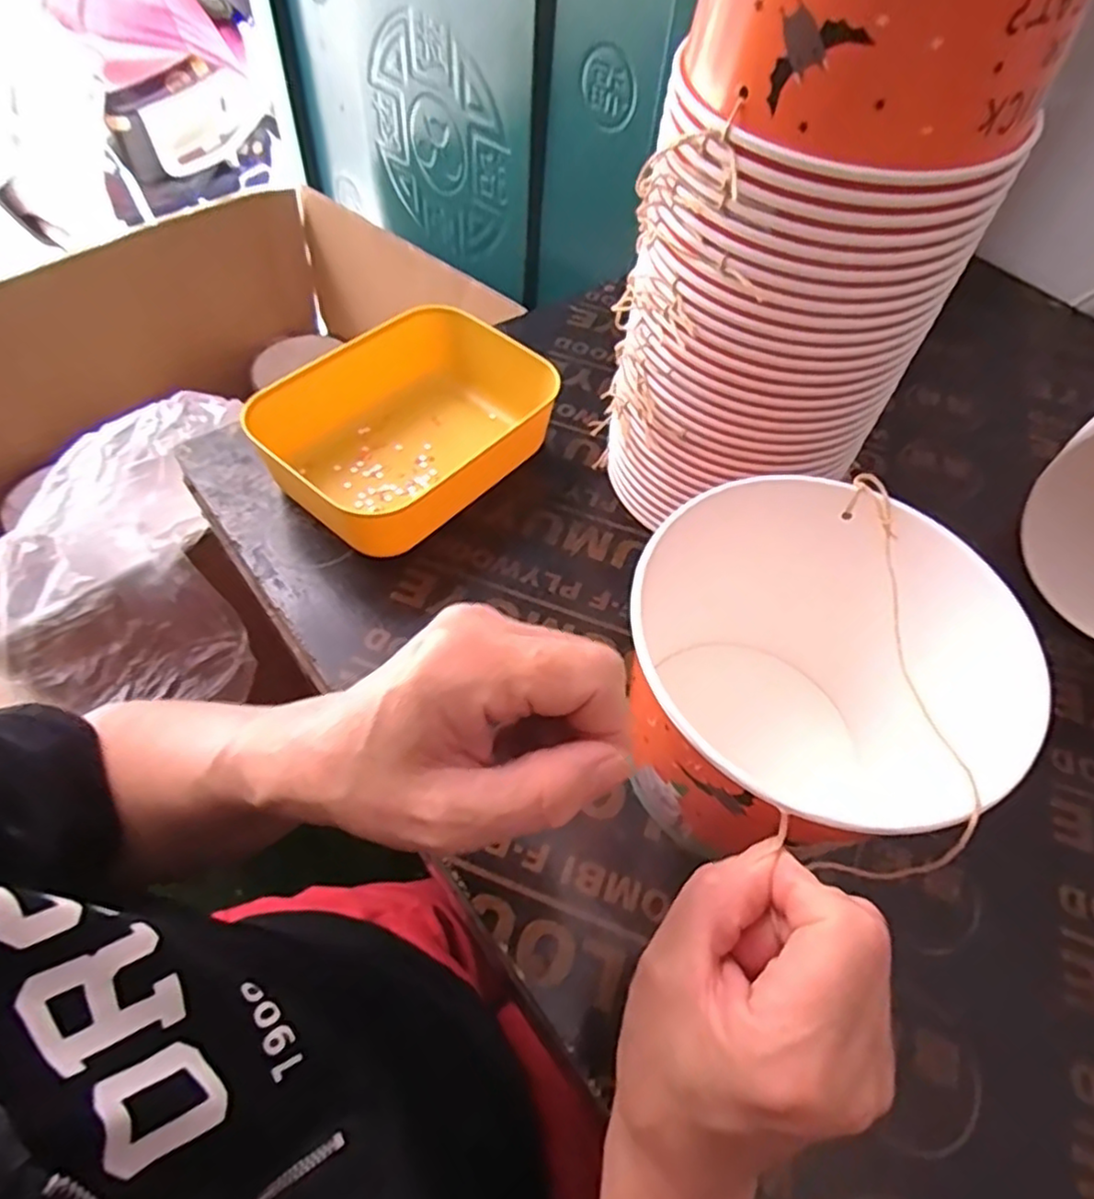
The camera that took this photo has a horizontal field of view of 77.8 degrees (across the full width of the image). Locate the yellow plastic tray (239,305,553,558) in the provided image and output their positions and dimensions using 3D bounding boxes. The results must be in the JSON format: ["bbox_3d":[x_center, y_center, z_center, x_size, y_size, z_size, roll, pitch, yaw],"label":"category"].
[{"bbox_3d":[-0.091,-0.122,0.478,0.145,0.056,0.194,37,61,19],"label":"yellow plastic tray"}]

